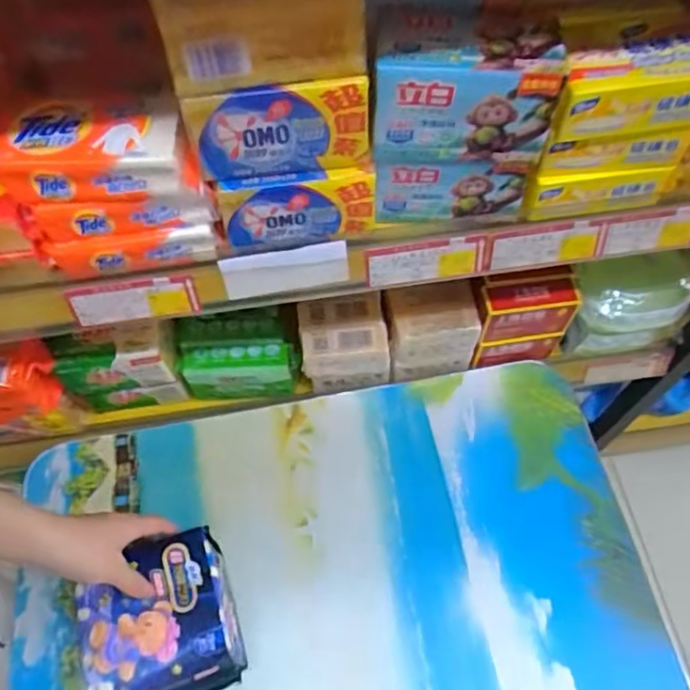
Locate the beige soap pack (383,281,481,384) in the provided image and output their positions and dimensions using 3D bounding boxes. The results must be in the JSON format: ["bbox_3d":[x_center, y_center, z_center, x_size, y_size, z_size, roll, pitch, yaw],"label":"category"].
[{"bbox_3d":[0.091,-0.017,0.655,0.090,0.093,0.071,-8,62,-3],"label":"beige soap pack"}]

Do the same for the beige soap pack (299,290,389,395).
[{"bbox_3d":[-0.002,-0.002,0.654,0.088,0.088,0.071,-7,62,-2],"label":"beige soap pack"}]

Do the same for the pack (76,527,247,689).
[{"bbox_3d":[-0.154,0.233,0.510,0.117,0.051,0.124,-16,62,-7],"label":"pack"}]

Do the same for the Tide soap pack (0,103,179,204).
[{"bbox_3d":[-0.168,-0.124,0.385,0.128,0.033,0.052,-3,62,0],"label":"Tide soap pack"}]

